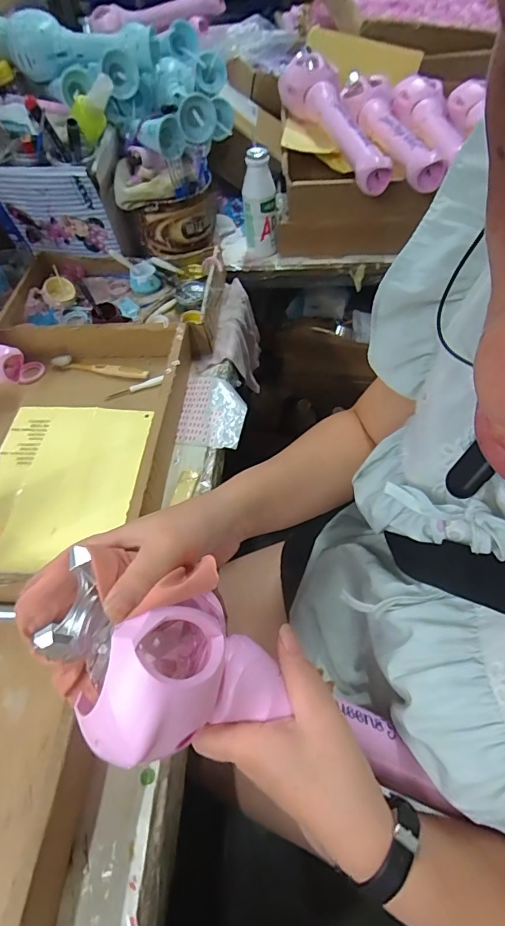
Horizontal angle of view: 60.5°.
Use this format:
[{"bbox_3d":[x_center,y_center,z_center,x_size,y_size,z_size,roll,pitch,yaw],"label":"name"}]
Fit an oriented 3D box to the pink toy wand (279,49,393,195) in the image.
[{"bbox_3d":[0.124,-0.534,0.672,0.078,0.080,0.331,-14,55,-8],"label":"pink toy wand"}]

